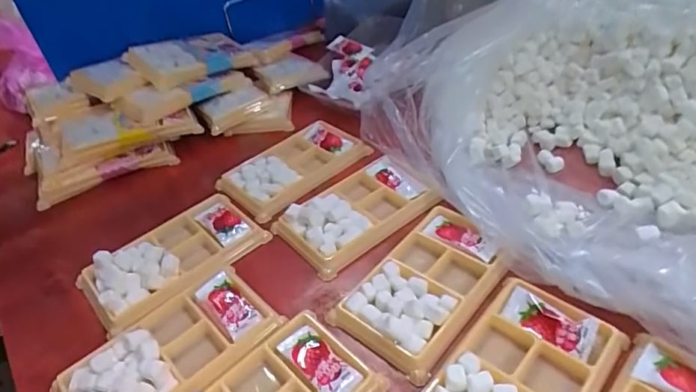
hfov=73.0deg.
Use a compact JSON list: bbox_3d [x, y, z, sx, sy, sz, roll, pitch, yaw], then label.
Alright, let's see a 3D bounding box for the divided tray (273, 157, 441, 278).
[{"bbox_3d":[0.007,0.012,0.402,0.122,0.018,0.078,-32,46,-25],"label":"divided tray"}]

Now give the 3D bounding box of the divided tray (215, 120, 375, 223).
[{"bbox_3d":[-0.055,-0.030,0.463,0.080,0.015,0.136,29,53,35],"label":"divided tray"}]

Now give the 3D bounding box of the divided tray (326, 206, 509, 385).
[{"bbox_3d":[0.058,0.061,0.339,0.073,0.020,0.133,26,51,33],"label":"divided tray"}]

